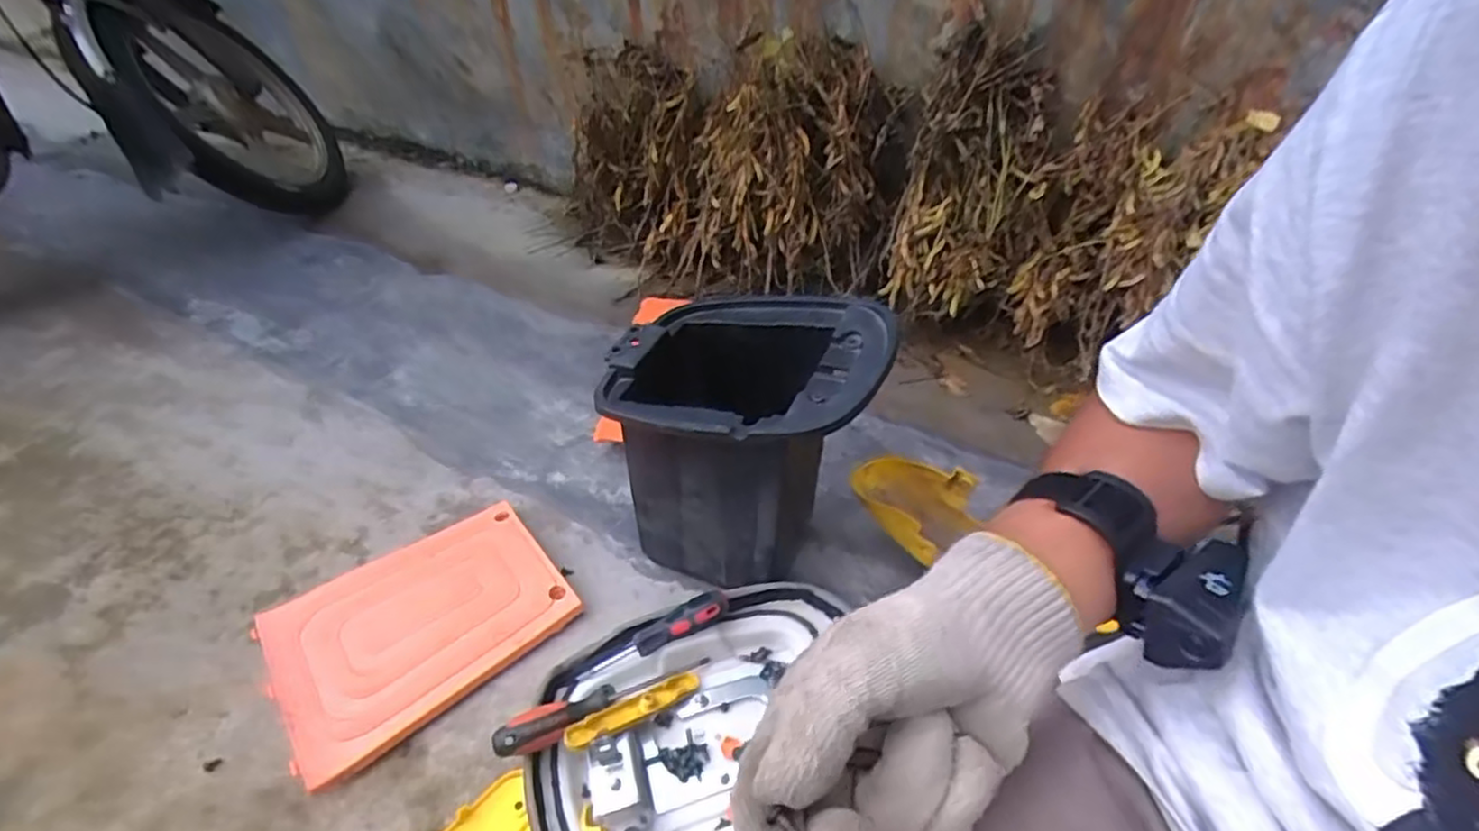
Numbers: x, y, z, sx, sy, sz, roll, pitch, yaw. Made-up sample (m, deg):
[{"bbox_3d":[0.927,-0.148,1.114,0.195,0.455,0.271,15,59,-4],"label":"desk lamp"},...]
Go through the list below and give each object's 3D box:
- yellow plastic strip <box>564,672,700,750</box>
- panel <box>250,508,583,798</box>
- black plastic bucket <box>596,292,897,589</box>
[{"bbox_3d":[-0.099,0.279,0.676,0.138,0.011,0.025,-13,41,-37],"label":"yellow plastic strip"},{"bbox_3d":[-0.375,0.239,0.835,0.308,0.043,0.252,-30,50,-27],"label":"panel"},{"bbox_3d":[0.003,0.046,0.791,0.270,0.309,0.242,11,41,10],"label":"black plastic bucket"}]

